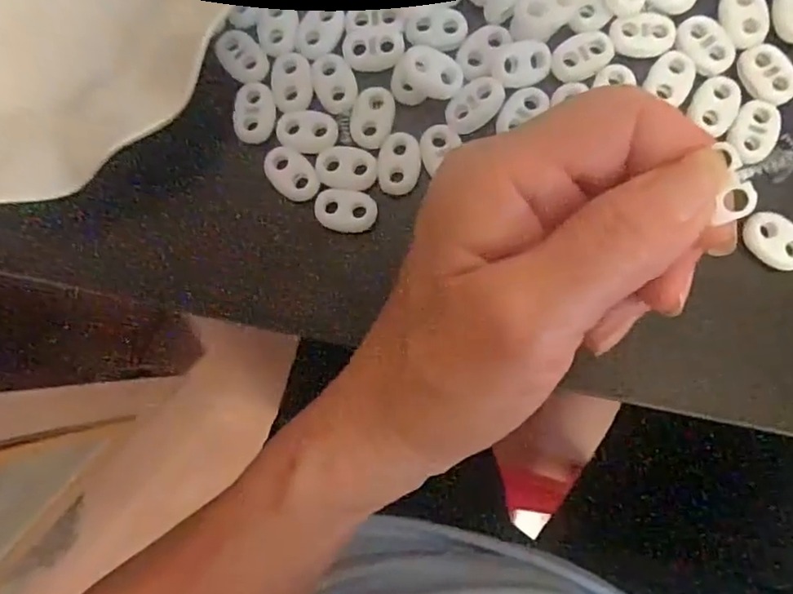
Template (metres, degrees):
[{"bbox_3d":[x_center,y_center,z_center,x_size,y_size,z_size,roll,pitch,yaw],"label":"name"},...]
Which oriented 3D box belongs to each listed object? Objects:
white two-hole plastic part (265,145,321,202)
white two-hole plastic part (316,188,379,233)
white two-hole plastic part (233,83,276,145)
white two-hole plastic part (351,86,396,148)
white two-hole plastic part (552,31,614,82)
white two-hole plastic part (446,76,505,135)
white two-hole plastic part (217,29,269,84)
[{"bbox_3d":[-0.039,-0.045,0.212,0.022,0.004,0.015,44,90,8],"label":"white two-hole plastic part"},{"bbox_3d":[-0.018,-0.031,0.212,0.022,0.004,0.015,7,85,6],"label":"white two-hole plastic part"},{"bbox_3d":[-0.052,-0.069,0.214,0.015,0.004,0.024,1,85,5],"label":"white two-hole plastic part"},{"bbox_3d":[-0.009,-0.065,0.211,0.015,0.004,0.023,16,86,6],"label":"white two-hole plastic part"},{"bbox_3d":[0.067,-0.087,0.207,0.022,0.004,0.015,-33,83,1],"label":"white two-hole plastic part"},{"bbox_3d":[0.028,-0.069,0.207,0.022,0.004,0.015,-39,82,0],"label":"white two-hole plastic part"},{"bbox_3d":[-0.058,-0.090,0.218,0.015,0.004,0.023,-42,82,0],"label":"white two-hole plastic part"}]

